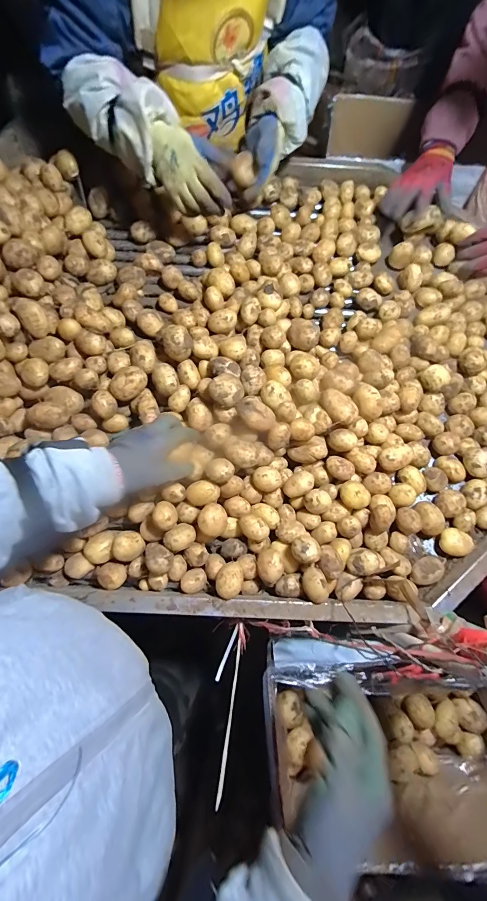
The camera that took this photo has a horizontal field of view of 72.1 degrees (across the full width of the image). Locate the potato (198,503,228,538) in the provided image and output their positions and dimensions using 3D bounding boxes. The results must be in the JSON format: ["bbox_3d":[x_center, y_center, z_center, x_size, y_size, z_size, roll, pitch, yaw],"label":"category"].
[{"bbox_3d":[-0.048,0.111,0.535,0.043,0.041,0.051,5,73,3],"label":"potato"}]

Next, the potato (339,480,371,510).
[{"bbox_3d":[0.184,0.075,0.561,0.042,0.031,0.048,-20,73,-5],"label":"potato"}]

